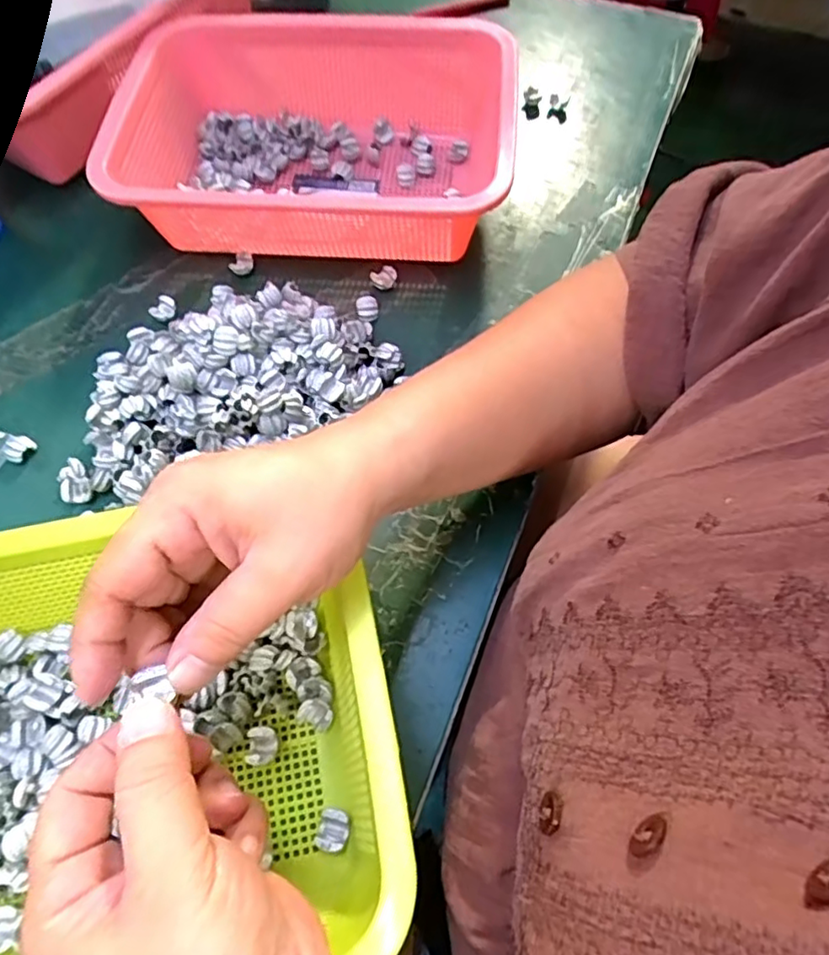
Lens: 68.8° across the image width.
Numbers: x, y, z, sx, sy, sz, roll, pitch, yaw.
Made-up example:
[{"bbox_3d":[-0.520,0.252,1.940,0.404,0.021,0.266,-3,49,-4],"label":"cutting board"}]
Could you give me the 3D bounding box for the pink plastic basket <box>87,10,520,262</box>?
[{"bbox_3d":[-0.062,-0.241,0.436,0.254,0.084,0.204,5,63,3],"label":"pink plastic basket"}]

